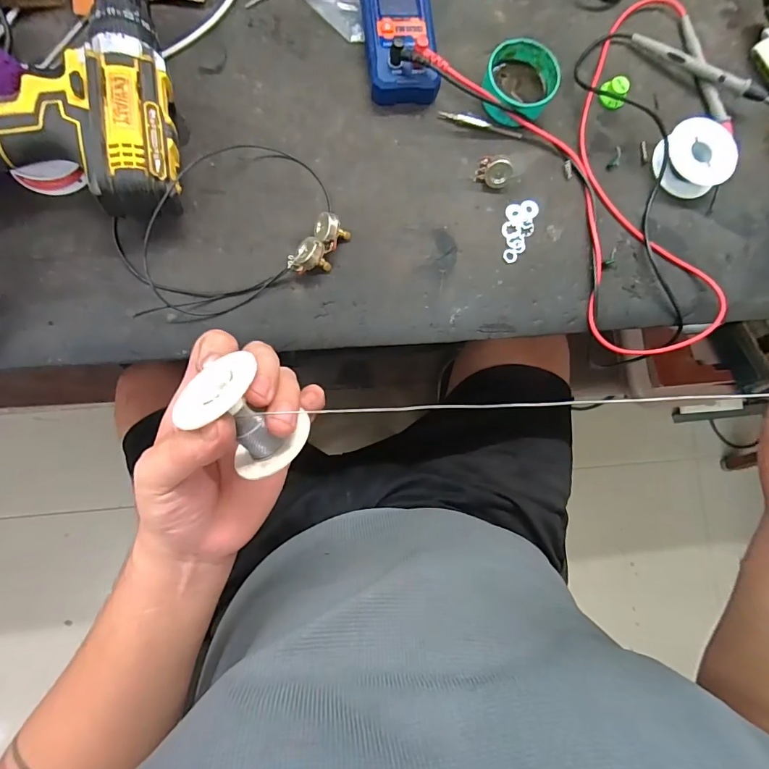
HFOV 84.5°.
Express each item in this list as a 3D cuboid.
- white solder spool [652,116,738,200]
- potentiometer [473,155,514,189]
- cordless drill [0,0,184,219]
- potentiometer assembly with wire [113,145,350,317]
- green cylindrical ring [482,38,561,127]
[{"bbox_3d":[0.276,-0.200,0.371,0.067,0.023,0.061,1,83,-6],"label":"white solder spool"},{"bbox_3d":[0.092,-0.179,0.357,0.029,0.022,0.018,26,82,-2],"label":"potentiometer"},{"bbox_3d":[-0.253,-0.208,0.285,0.195,0.090,0.192,-7,84,-7],"label":"cordless drill"},{"bbox_3d":[-0.124,-0.127,0.328,0.168,0.024,0.126,-24,86,-8],"label":"potentiometer assembly with wire"},{"bbox_3d":[0.115,-0.258,0.364,0.060,0.026,0.062,1,83,-6],"label":"green cylindrical ring"}]

